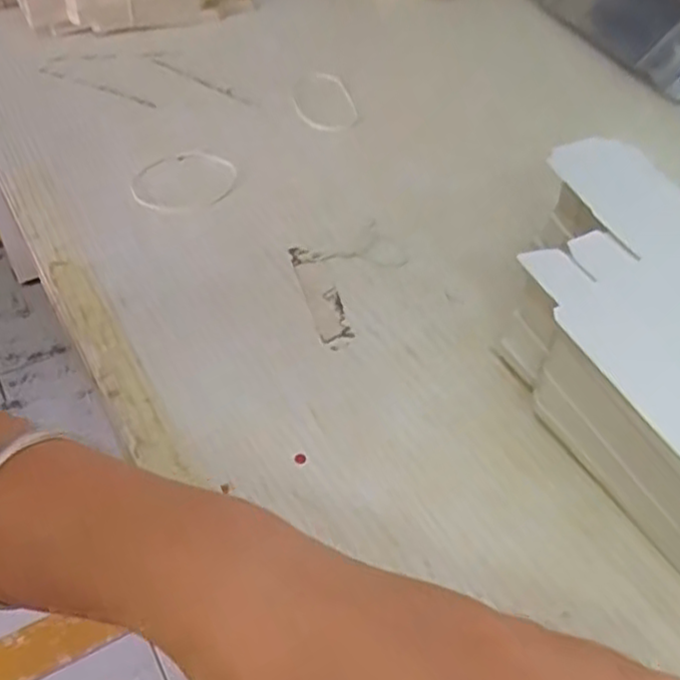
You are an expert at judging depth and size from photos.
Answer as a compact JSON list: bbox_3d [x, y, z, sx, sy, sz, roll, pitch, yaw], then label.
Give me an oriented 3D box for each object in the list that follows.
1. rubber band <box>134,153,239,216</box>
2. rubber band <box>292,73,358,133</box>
[{"bbox_3d":[-0.090,-0.091,0.420,0.059,0.004,0.056,-1,48,1],"label":"rubber band"},{"bbox_3d":[-0.012,-0.161,0.487,0.041,0.008,0.080,-8,48,-13],"label":"rubber band"}]

